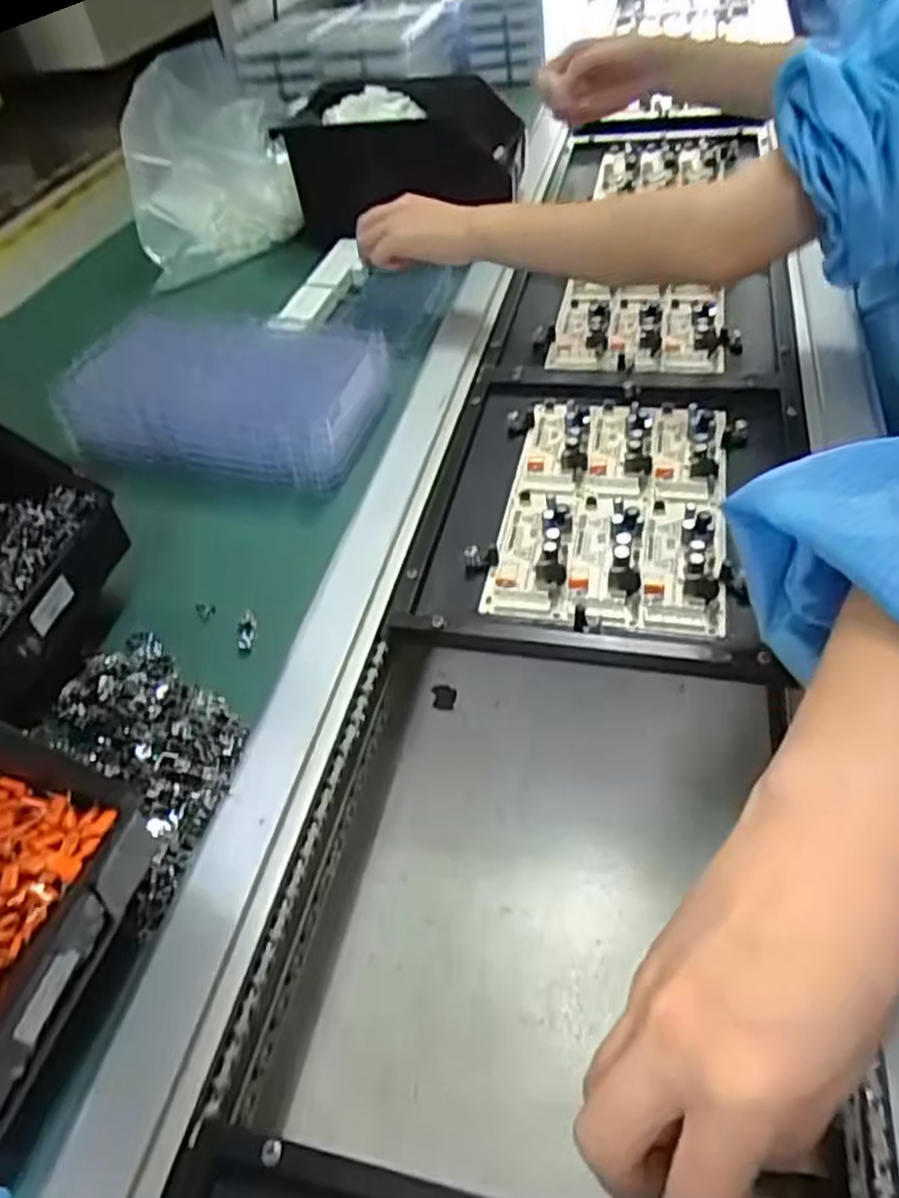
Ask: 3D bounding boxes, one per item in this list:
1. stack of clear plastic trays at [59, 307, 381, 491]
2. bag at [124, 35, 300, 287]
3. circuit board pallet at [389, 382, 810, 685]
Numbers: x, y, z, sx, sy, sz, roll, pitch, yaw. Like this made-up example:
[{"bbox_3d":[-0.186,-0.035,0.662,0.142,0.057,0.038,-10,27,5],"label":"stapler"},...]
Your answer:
[{"bbox_3d":[-0.165,-0.154,0.577,0.222,0.065,0.141,7,48,13],"label":"stack of clear plastic trays"},{"bbox_3d":[-0.242,-0.434,0.774,0.176,0.172,0.091,-28,50,-19],"label":"bag"},{"bbox_3d":[0.105,-0.066,0.499,0.228,0.019,0.262,7,48,13],"label":"circuit board pallet"}]

